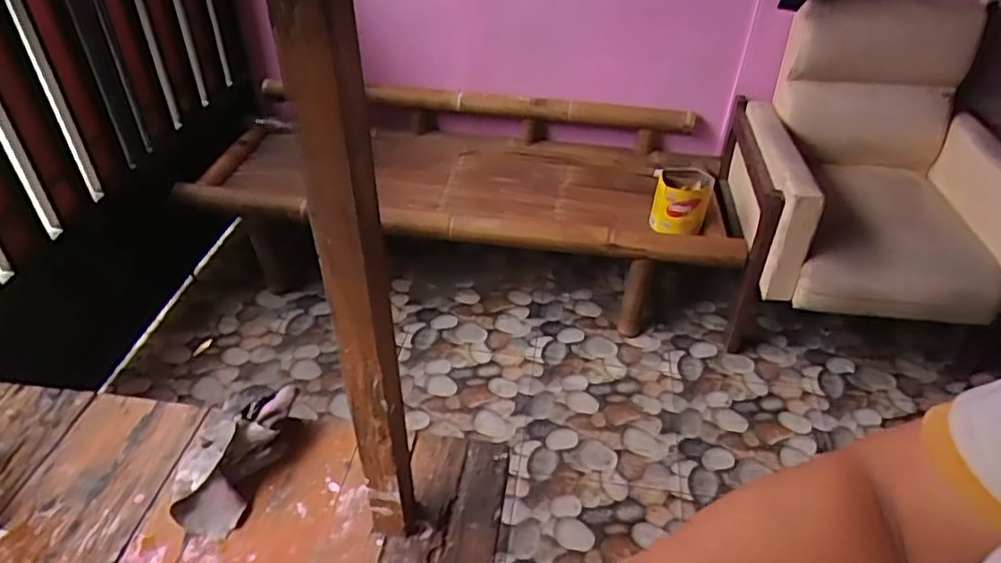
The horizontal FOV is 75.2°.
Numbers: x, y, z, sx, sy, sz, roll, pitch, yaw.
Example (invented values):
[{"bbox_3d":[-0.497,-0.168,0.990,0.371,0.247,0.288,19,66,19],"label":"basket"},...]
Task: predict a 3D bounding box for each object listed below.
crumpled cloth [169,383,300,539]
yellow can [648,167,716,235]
[{"bbox_3d":[-0.313,0.202,0.770,0.087,0.059,0.187,13,58,16],"label":"crumpled cloth"},{"bbox_3d":[0.519,-0.230,1.871,0.158,0.135,0.155,14,41,15],"label":"yellow can"}]

